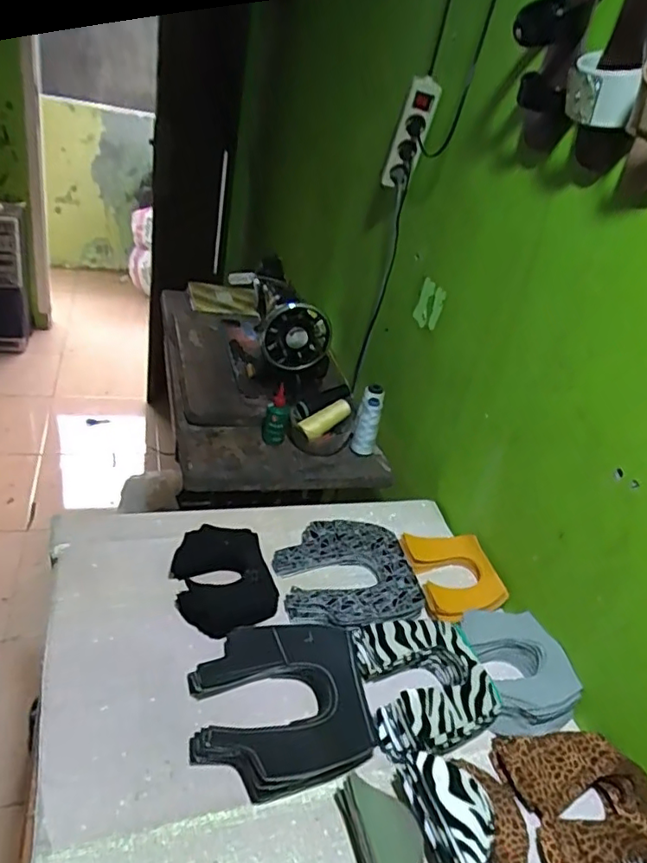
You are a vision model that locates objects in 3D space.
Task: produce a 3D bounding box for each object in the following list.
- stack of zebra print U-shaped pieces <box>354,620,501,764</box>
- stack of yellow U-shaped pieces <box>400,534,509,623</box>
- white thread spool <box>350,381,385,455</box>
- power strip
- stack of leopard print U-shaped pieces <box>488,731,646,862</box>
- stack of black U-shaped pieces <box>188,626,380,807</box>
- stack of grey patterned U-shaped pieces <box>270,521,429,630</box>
[{"bbox_3d":[0.121,0.290,0.690,0.143,0.038,0.164,-1,34,-22],"label":"stack of zebra print U-shaped pieces"},{"bbox_3d":[0.190,0.211,0.877,0.129,0.024,0.163,0,33,-20],"label":"stack of yellow U-shaped pieces"},{"bbox_3d":[0.085,-0.020,1.138,0.044,0.142,0.047,5,33,-3],"label":"white thread spool"},{"bbox_3d":[0.149,-0.509,1.010,0.049,0.190,0.045,-9,56,-24],"label":"power strip"},{"bbox_3d":[0.273,0.378,0.608,0.136,0.043,0.158,2,33,-18],"label":"stack of leopard print U-shaped pieces"},{"bbox_3d":[-0.049,0.294,0.649,0.187,0.029,0.183,0,33,-20],"label":"stack of black U-shaped pieces"},{"bbox_3d":[0.035,0.201,0.831,0.187,0.024,0.197,3,33,-16],"label":"stack of grey patterned U-shaped pieces"}]

